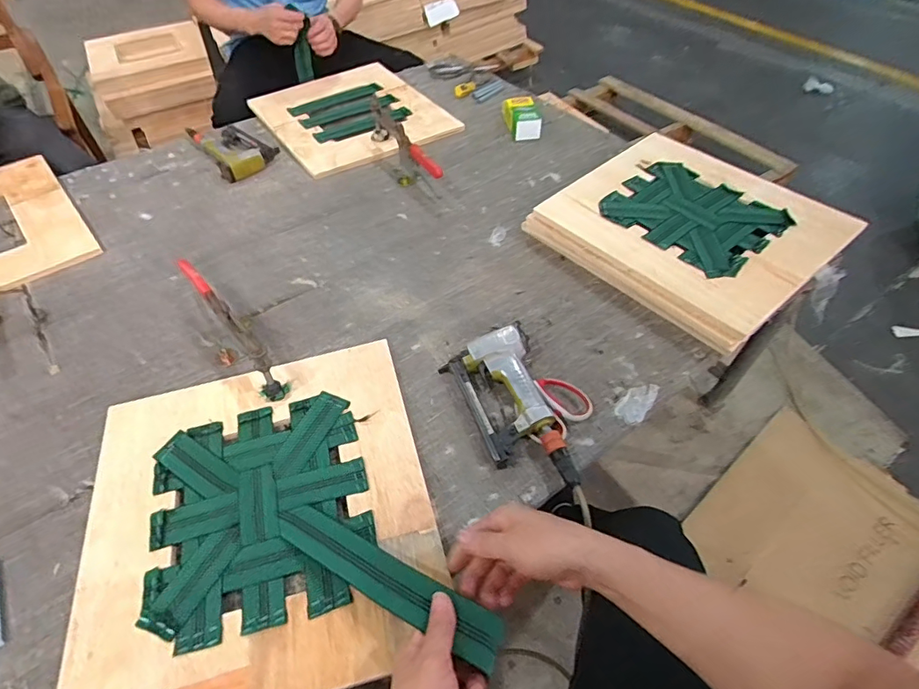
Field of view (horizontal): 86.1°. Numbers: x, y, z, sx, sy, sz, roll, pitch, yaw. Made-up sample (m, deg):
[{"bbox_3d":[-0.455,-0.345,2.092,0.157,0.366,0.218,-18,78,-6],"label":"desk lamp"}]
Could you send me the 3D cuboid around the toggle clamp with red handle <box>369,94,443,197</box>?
[{"bbox_3d":[-0.121,-0.423,1.076,0.061,0.099,0.302,-19,53,-16],"label":"toggle clamp with red handle"}]

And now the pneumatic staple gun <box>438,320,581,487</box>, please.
[{"bbox_3d":[0.083,0.088,0.688,0.133,0.047,0.252,-22,54,-17],"label":"pneumatic staple gun"}]

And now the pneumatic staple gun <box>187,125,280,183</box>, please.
[{"bbox_3d":[-0.534,-0.479,1.162,0.141,0.043,0.264,-30,57,-23],"label":"pneumatic staple gun"}]

